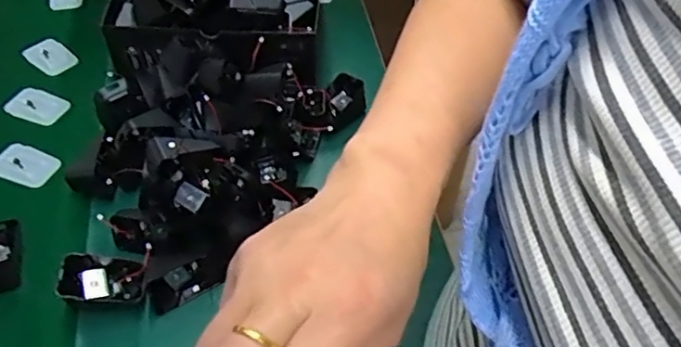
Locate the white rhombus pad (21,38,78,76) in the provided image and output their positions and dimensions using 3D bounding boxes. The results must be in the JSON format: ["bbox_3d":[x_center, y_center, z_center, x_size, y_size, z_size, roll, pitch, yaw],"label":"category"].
[{"bbox_3d":[-0.374,-0.153,0.751,0.059,0.007,0.045,35,57,21],"label":"white rhombus pad"}]

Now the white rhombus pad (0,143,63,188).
[{"bbox_3d":[-0.342,-0.009,0.636,0.074,0.008,0.049,24,53,14],"label":"white rhombus pad"}]

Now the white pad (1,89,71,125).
[{"bbox_3d":[-0.360,-0.082,0.692,0.072,0.004,0.044,17,52,8],"label":"white pad"}]

